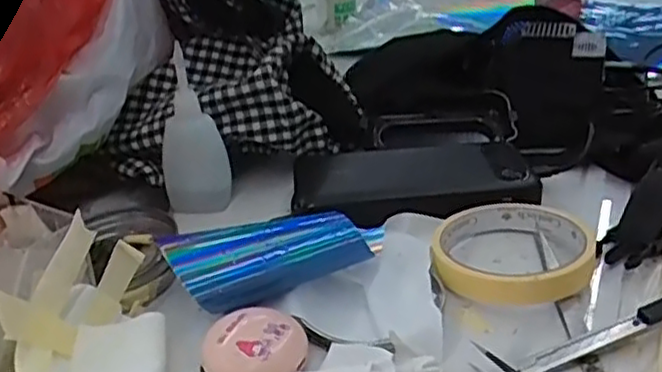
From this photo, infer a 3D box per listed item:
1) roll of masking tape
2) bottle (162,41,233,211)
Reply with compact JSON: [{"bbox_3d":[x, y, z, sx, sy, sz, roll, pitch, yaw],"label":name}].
[{"bbox_3d":[0.103,0.034,0.394,0.084,0.017,0.085,-2,29,1],"label":"roll of masking tape"},{"bbox_3d":[-0.092,-0.037,0.456,0.034,0.098,0.037,18,35,33],"label":"bottle"}]

